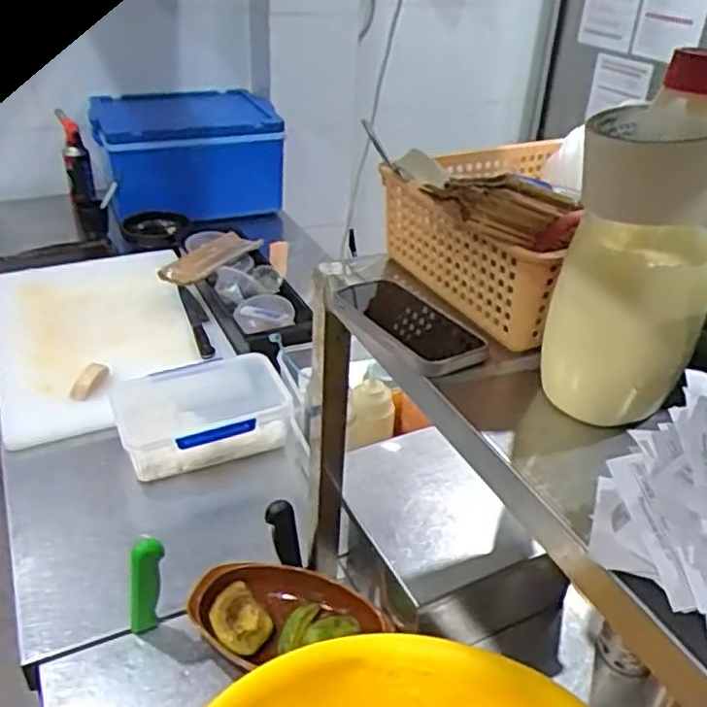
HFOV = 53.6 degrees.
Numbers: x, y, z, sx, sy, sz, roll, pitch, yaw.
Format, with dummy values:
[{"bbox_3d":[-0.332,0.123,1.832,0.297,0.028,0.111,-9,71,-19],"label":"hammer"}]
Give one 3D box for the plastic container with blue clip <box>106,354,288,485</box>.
[{"bbox_3d":[-0.241,0.091,1.106,0.253,0.096,0.194,-10,35,-19],"label":"plastic container with blue clip"}]

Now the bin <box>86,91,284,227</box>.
[{"bbox_3d":[-0.381,-0.472,1.647,0.422,0.248,0.230,-10,35,-20],"label":"bin"}]

